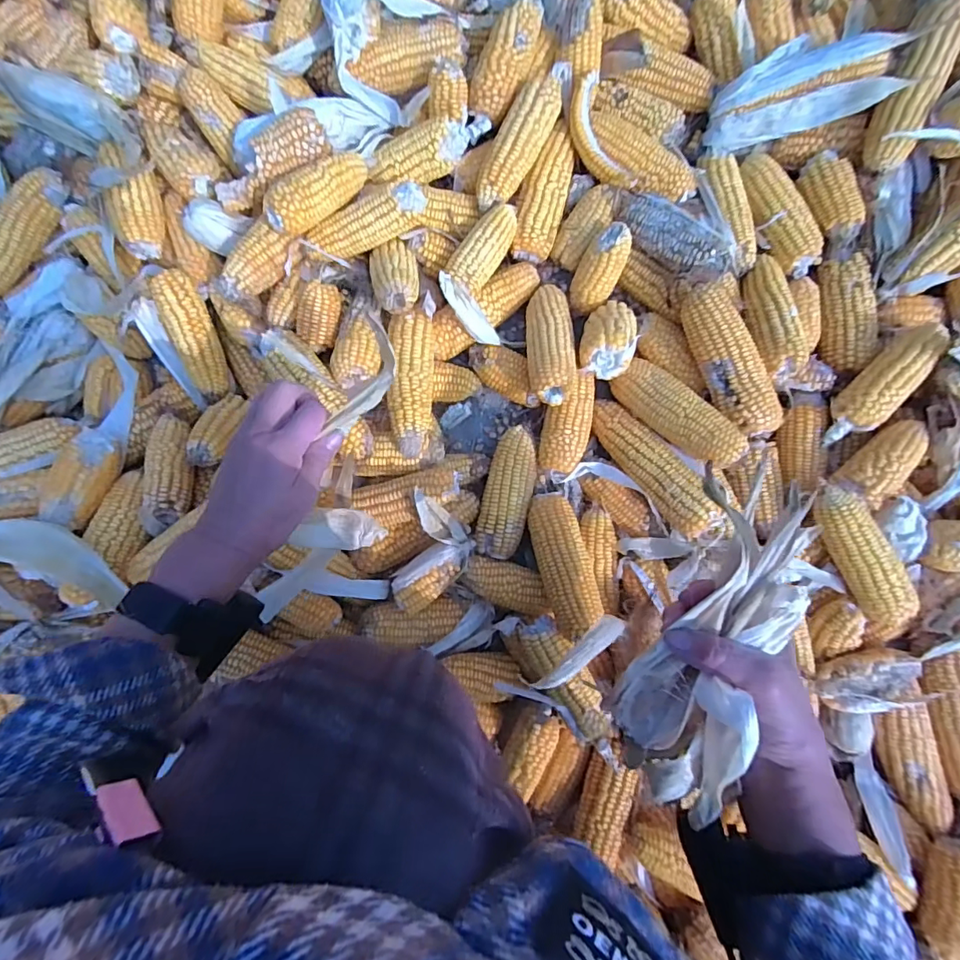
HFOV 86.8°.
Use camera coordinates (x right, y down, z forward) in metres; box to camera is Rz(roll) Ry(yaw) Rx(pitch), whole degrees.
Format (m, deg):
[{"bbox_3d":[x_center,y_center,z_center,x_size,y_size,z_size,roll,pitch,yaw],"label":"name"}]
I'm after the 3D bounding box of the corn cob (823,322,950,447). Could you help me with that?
[{"bbox_3d":[0.406,-0.094,0.512,0.048,0.041,0.149,43,89,4],"label":"corn cob"}]

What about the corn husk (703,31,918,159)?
[{"bbox_3d":[0.332,-0.410,0.526,0.176,0.036,0.088,-9,86,21],"label":"corn husk"}]

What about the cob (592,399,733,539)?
[{"bbox_3d":[0.177,-0.012,0.522,0.045,0.040,0.180,-36,64,0],"label":"cob"}]

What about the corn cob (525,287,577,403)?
[{"bbox_3d":[0.075,-0.147,0.536,0.051,0.041,0.139,-1,65,3],"label":"corn cob"}]

